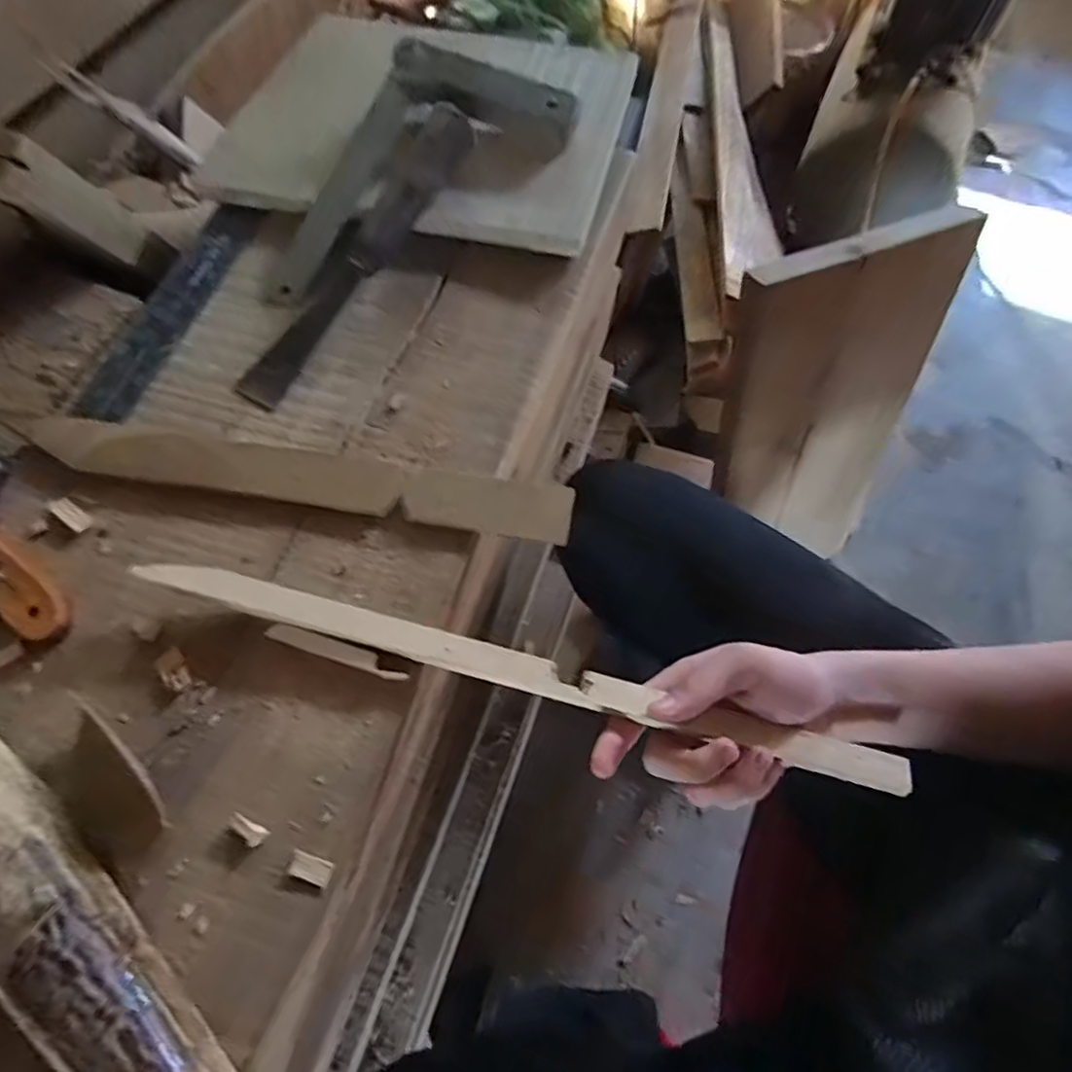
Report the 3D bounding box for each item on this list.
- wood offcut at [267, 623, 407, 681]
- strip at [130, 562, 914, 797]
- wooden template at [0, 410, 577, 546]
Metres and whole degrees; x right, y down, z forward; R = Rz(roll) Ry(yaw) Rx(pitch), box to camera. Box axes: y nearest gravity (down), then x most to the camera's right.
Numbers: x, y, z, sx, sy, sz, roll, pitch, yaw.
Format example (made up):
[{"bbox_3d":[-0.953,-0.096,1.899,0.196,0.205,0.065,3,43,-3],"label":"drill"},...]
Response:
[{"bbox_3d":[-0.110,0.063,0.337,0.081,0.004,0.012,17,87,4],"label":"wood offcut"},{"bbox_3d":[-0.005,0.075,0.339,0.421,0.015,0.022,15,67,1],"label":"strip"},{"bbox_3d":[-0.162,-0.041,0.386,0.370,0.006,0.040,10,66,4],"label":"wooden template"}]

